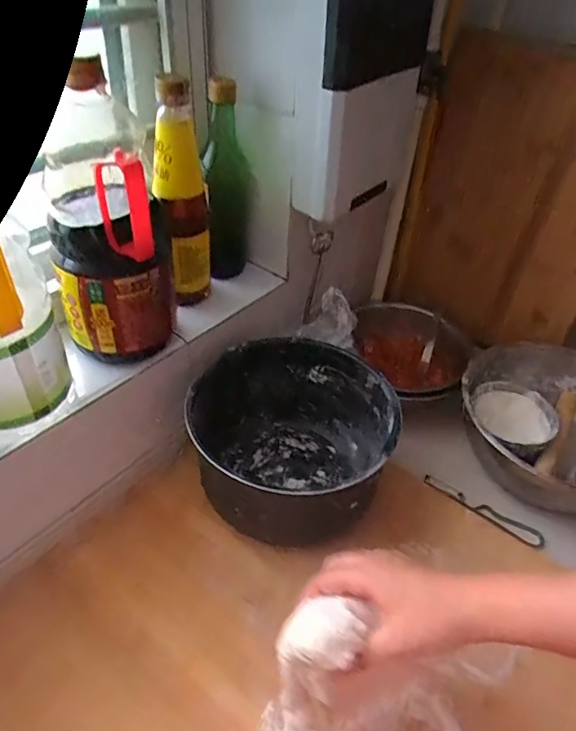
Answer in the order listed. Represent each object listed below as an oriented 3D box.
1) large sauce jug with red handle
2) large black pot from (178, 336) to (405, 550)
[{"bbox_3d":[-0.191,-0.130,0.559,0.114,0.213,0.139,-9,43,-14],"label":"large sauce jug with red handle"},{"bbox_3d":[0.005,0.081,0.643,0.231,0.129,0.205,1,42,-3],"label":"large black pot"}]

